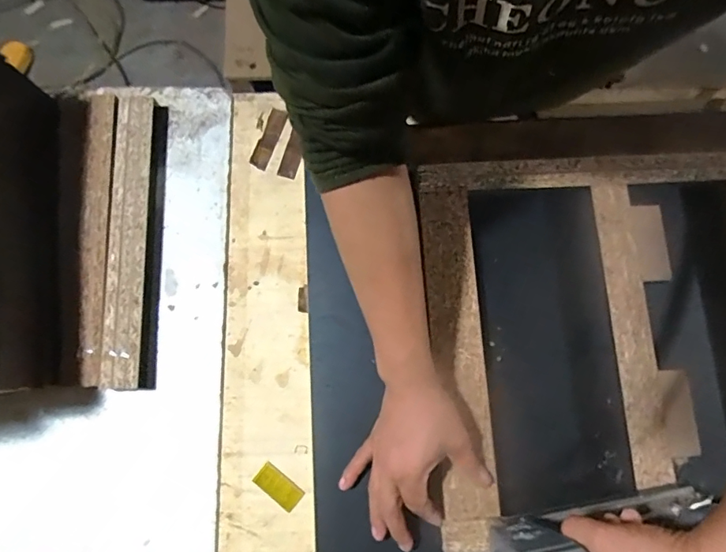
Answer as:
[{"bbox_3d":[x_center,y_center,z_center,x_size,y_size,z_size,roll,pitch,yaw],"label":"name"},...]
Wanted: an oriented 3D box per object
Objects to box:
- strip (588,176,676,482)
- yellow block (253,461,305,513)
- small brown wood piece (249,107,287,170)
[{"bbox_3d":[0.263,0.051,0.460,0.039,0.023,0.286,-3,78,-2],"label":"strip"},{"bbox_3d":[-0.083,0.208,0.459,0.048,0.004,0.024,38,79,7],"label":"yellow block"},{"bbox_3d":[-0.107,-0.157,0.528,0.020,0.004,0.076,18,78,3],"label":"small brown wood piece"}]

